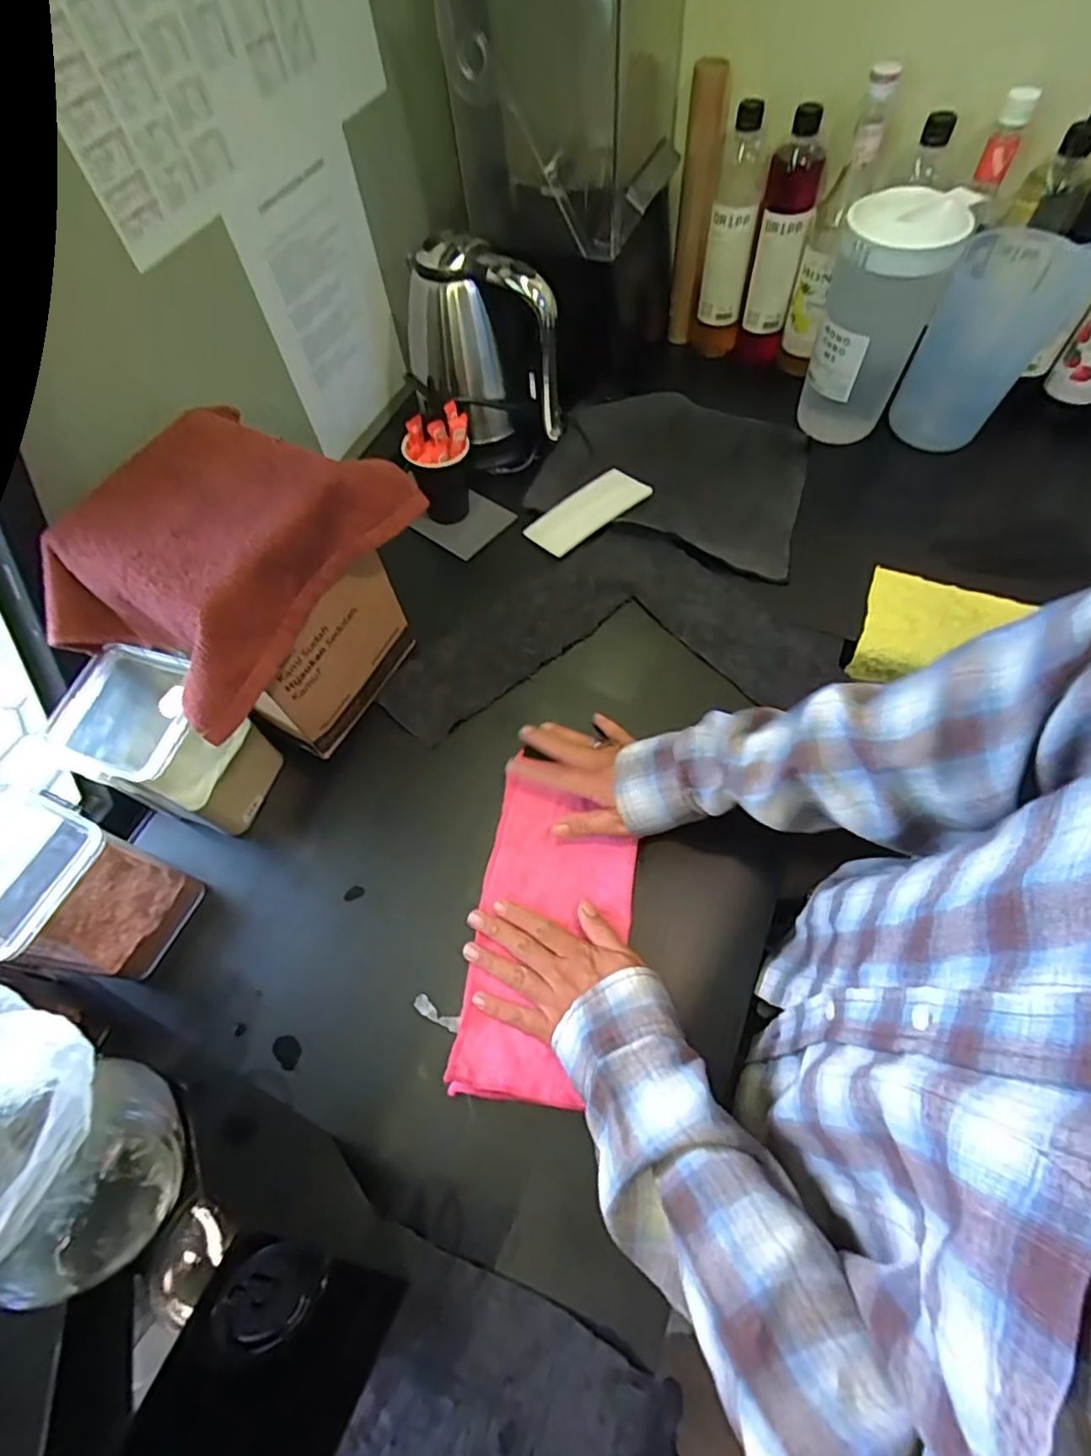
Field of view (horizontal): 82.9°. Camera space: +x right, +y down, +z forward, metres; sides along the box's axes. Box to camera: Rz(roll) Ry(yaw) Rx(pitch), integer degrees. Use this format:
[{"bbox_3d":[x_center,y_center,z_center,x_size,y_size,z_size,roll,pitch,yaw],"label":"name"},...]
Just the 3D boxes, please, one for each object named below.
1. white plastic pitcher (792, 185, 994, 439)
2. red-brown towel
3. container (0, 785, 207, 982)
[{"bbox_3d":[0.380,-0.468,0.725,0.118,0.240,0.103,19,64,13],"label":"white plastic pitcher"},{"bbox_3d":[-0.257,-0.155,0.500,0.184,0.079,0.269,26,66,16],"label":"red-brown towel"},{"bbox_3d":[-0.384,0.141,0.516,0.092,0.154,0.108,21,65,14],"label":"container"}]

